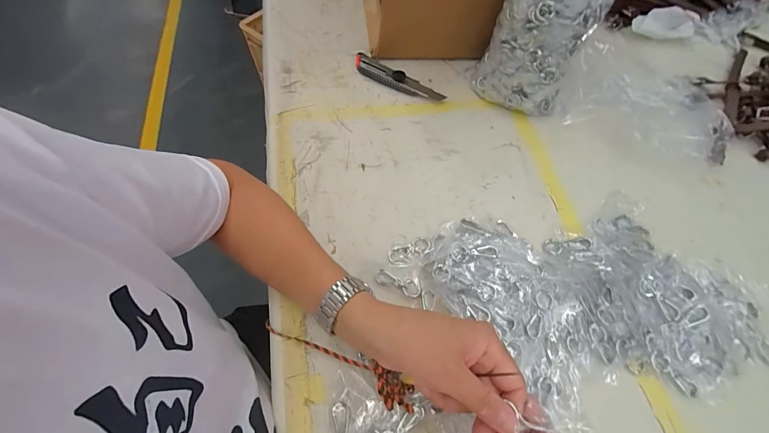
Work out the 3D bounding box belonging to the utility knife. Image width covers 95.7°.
[{"bbox_3d":[0.018,-0.229,0.579,0.165,0.017,0.042,34,64,14],"label":"utility knife"}]

